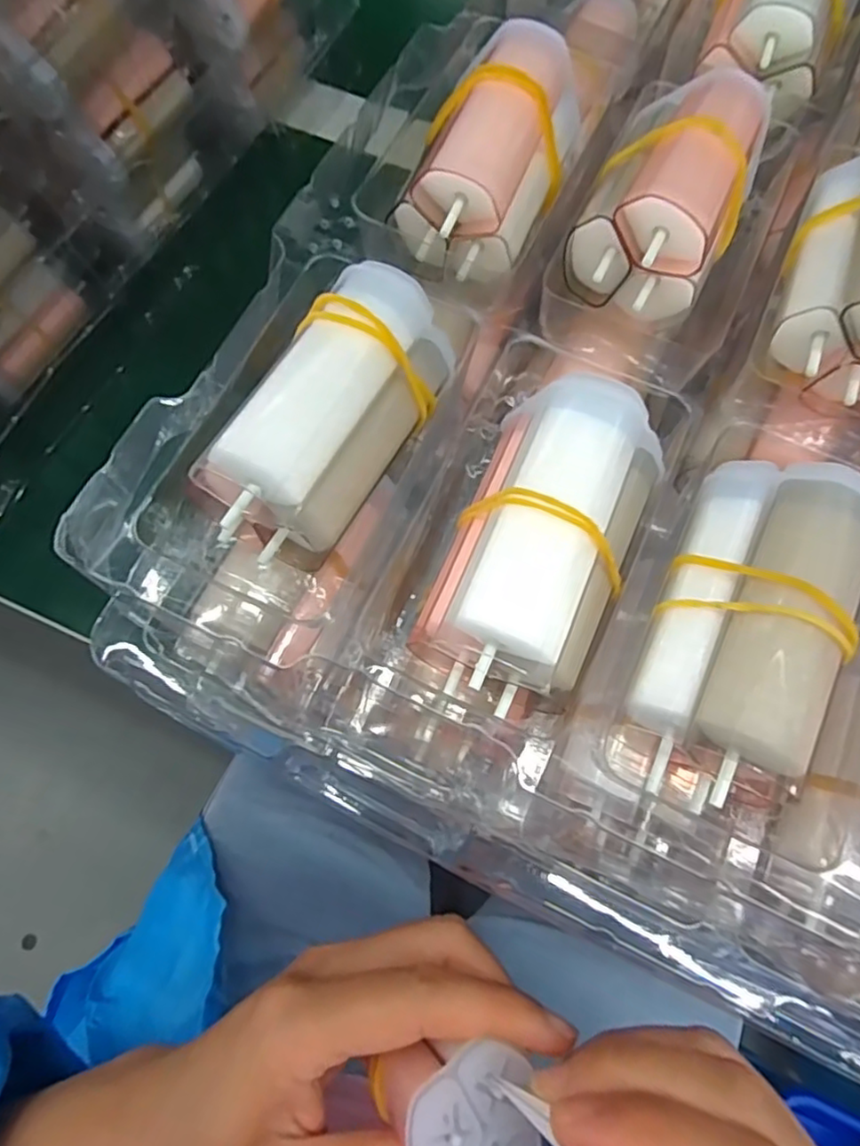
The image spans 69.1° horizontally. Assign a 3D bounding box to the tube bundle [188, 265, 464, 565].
[{"bbox_3d":[-0.021,-0.035,0.138,0.028,0.023,0.068,28,72,8],"label":"tube bundle"}]

